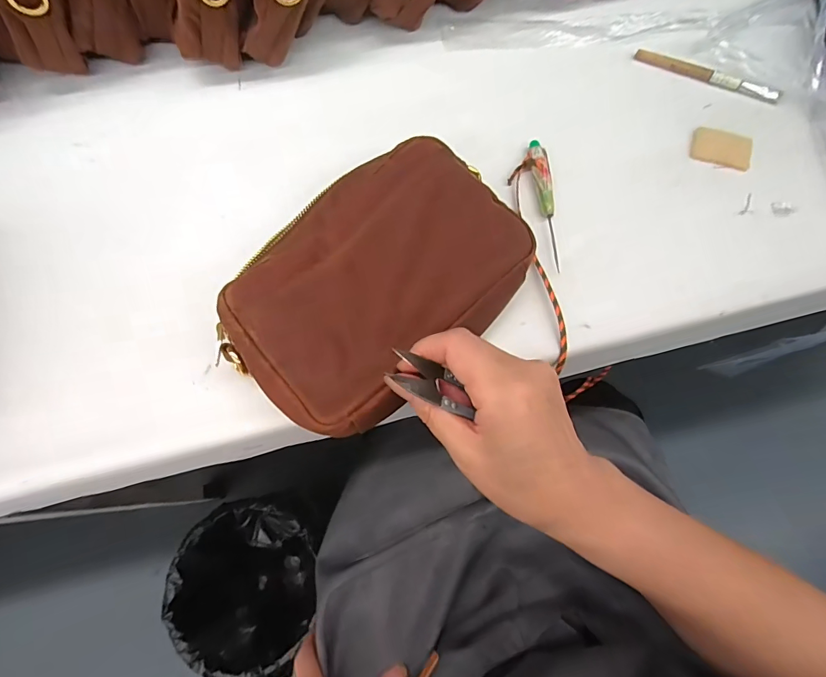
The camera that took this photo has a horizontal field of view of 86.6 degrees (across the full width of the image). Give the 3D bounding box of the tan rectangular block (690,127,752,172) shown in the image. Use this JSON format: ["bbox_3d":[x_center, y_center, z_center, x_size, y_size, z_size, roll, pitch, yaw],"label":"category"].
[{"bbox_3d":[0.256,-0.157,0.363,0.044,0.006,0.030,14,72,4],"label":"tan rectangular block"}]

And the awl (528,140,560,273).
[{"bbox_3d":[0.102,-0.108,0.341,0.014,0.008,0.114,-2,72,-1],"label":"awl"}]

